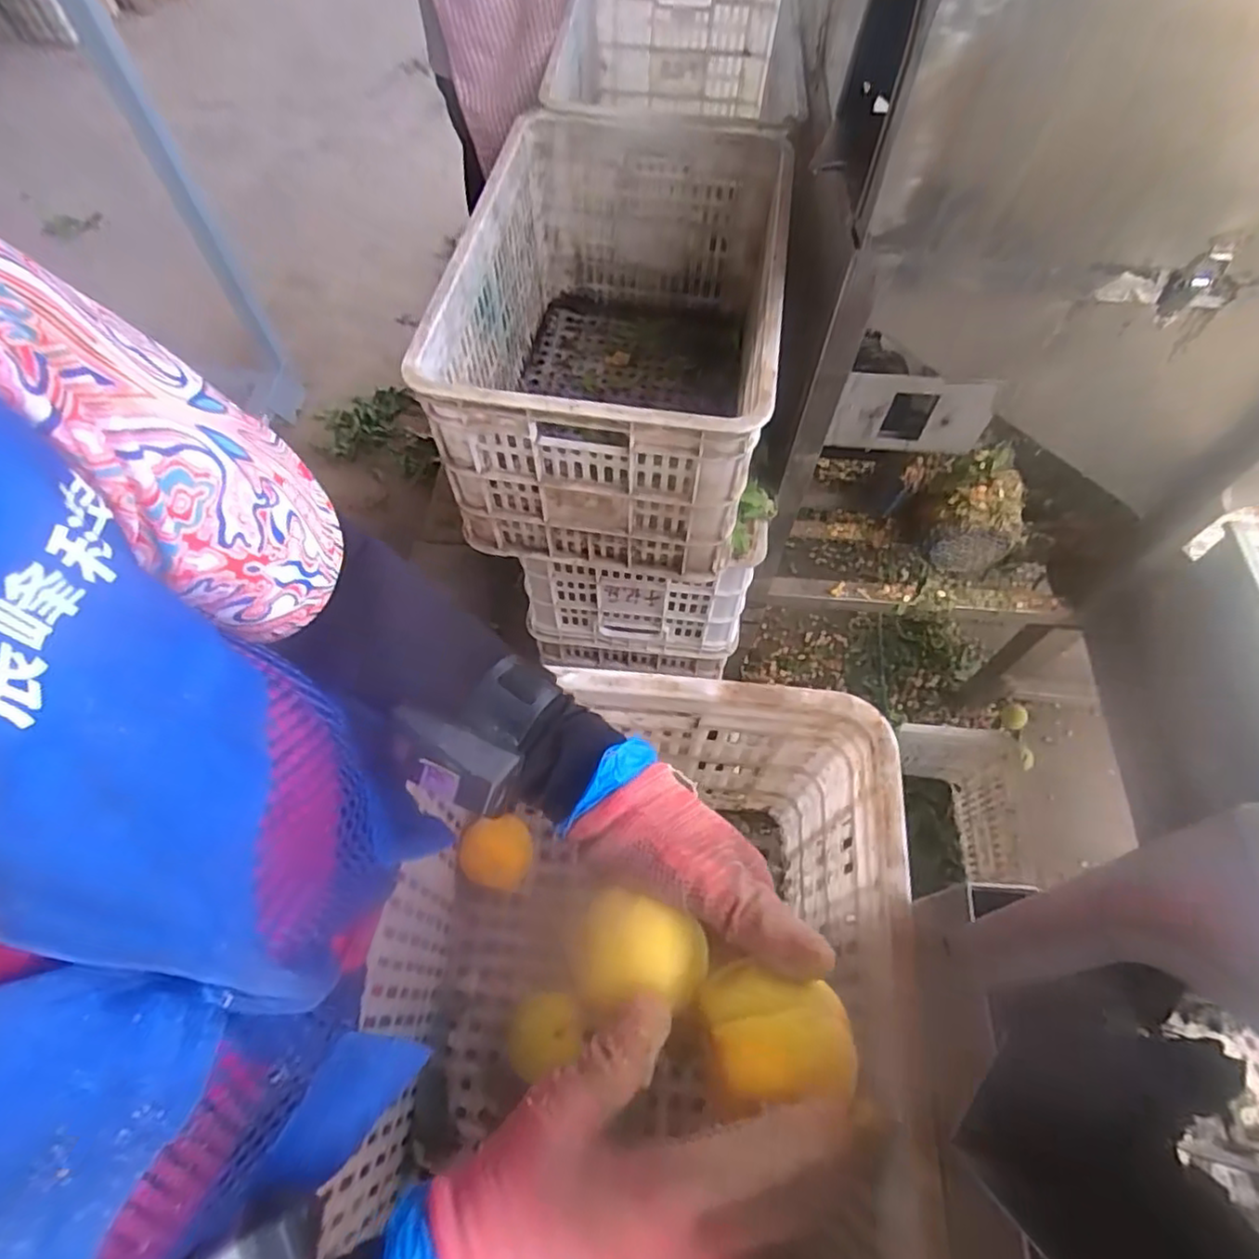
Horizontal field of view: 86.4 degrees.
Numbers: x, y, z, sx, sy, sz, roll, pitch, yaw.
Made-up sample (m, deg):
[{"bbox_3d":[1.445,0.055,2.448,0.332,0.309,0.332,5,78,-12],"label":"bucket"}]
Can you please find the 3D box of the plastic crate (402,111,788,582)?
[{"bbox_3d":[-0.012,-0.365,0.863,0.348,0.293,0.544,6,61,3],"label":"plastic crate"}]

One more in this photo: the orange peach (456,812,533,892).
[{"bbox_3d":[-0.123,0.214,0.638,0.062,0.054,0.062,0,61,-1],"label":"orange peach"}]

